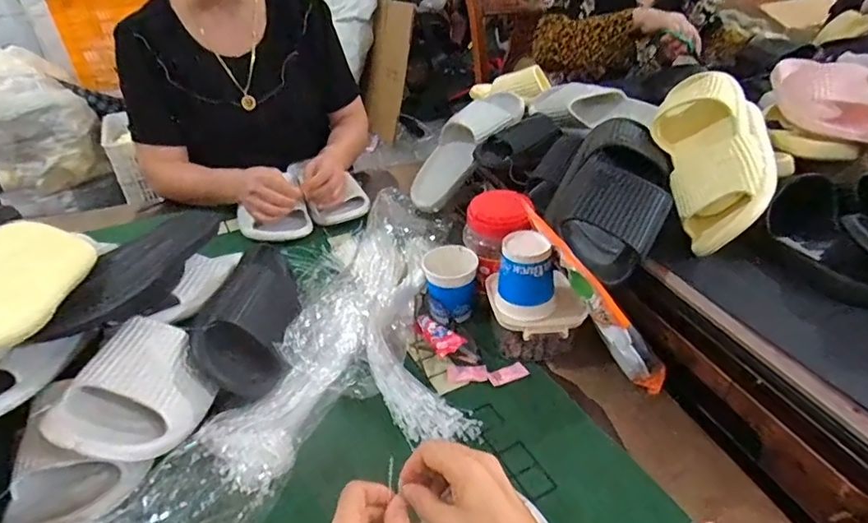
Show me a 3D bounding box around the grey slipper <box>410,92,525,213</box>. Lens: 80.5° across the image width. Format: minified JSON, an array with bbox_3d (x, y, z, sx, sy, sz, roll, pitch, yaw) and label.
[{"bbox_3d":[0.053,-0.205,0.927,0.263,0.076,0.089,-49,41,8],"label":"grey slipper"}]

